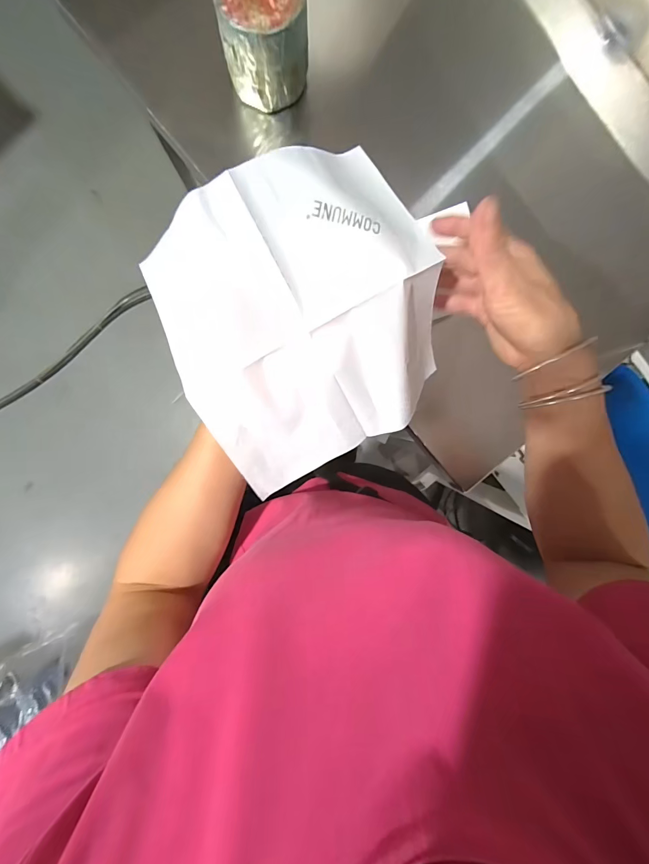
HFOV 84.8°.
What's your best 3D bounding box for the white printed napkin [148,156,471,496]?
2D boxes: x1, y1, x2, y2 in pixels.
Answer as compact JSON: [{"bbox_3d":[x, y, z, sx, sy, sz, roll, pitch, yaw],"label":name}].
[{"bbox_3d":[-0.013,-0.080,0.281,0.208,0.083,0.206,-27,93,0],"label":"white printed napkin"}]

